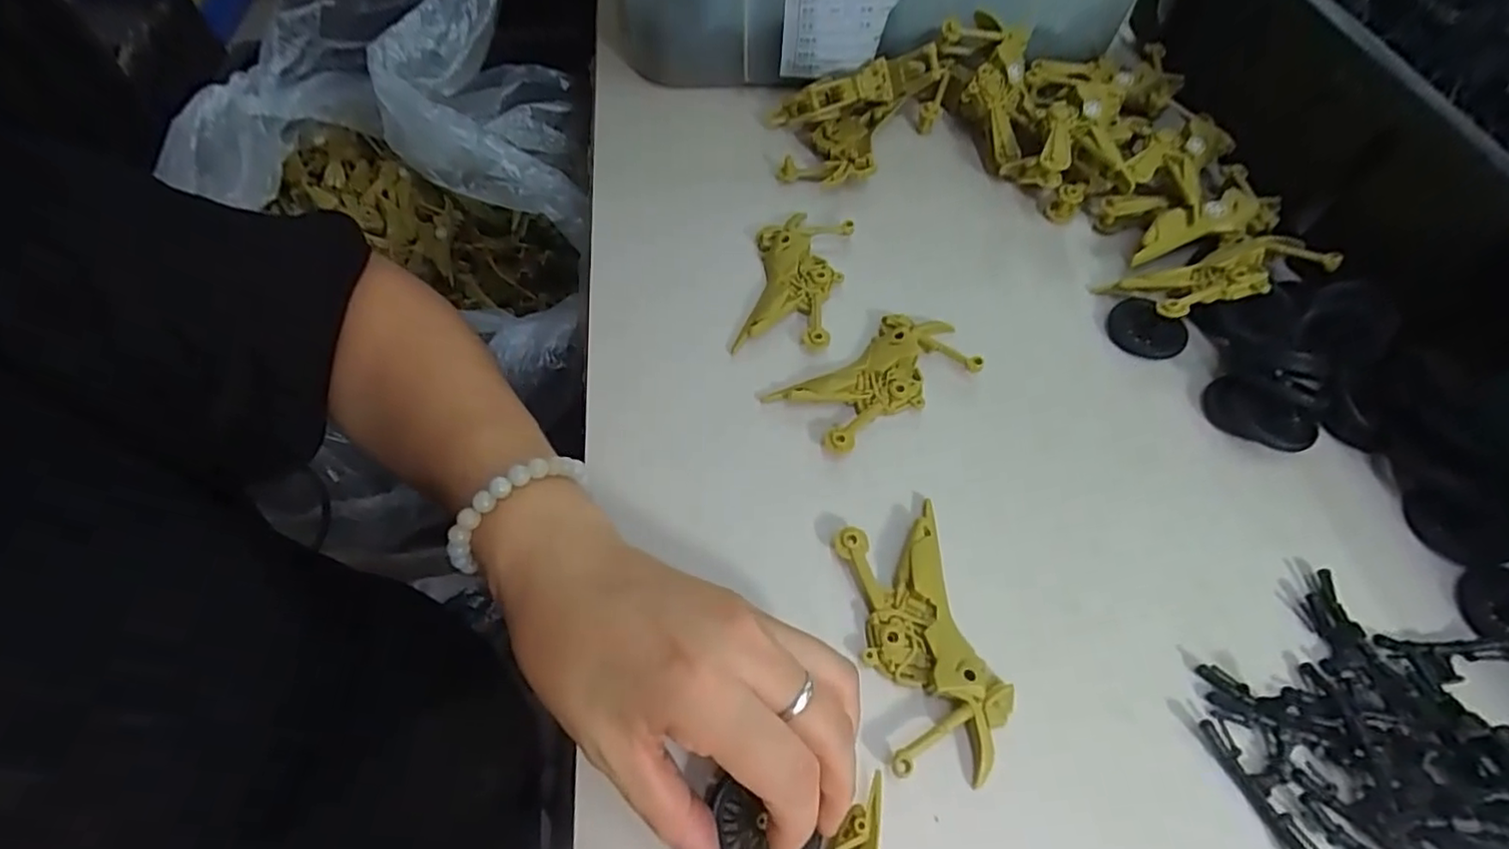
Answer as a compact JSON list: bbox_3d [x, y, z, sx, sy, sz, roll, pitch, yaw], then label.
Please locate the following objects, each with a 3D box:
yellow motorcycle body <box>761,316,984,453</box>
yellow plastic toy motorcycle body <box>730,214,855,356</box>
[{"bbox_3d":[0.060,-0.023,0.316,0.098,0.012,0.046,-30,63,-18],"label":"yellow motorcycle body"},{"bbox_3d":[0.022,-0.079,0.348,0.048,0.011,0.090,9,58,5],"label":"yellow plastic toy motorcycle body"}]

